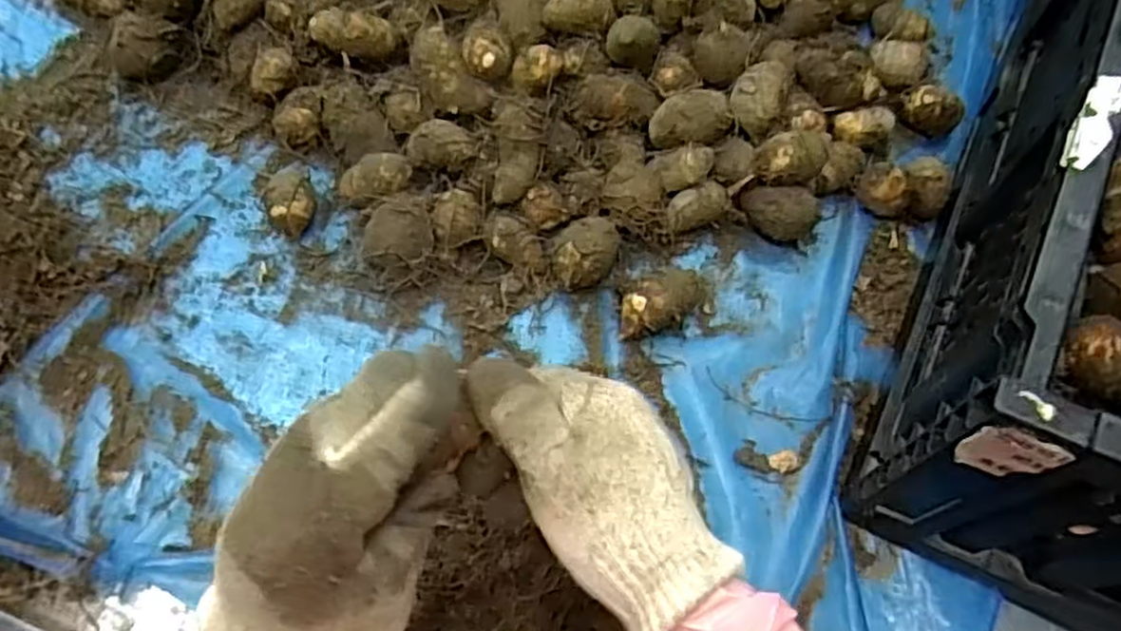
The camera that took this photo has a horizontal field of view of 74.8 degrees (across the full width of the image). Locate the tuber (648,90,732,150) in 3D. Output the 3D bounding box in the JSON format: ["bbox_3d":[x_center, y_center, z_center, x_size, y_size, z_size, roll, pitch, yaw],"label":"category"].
[{"bbox_3d":[0.091,-0.134,0.502,0.052,0.027,0.031,2,68,-3],"label":"tuber"}]

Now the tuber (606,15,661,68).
[{"bbox_3d":[0.051,-0.194,0.508,0.036,0.029,0.033,16,68,3],"label":"tuber"}]

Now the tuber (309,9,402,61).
[{"bbox_3d":[-0.141,-0.195,0.507,0.059,0.020,0.023,2,68,-26],"label":"tuber"}]

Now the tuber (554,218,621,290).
[{"bbox_3d":[0.017,-0.039,0.498,0.039,0.036,0.050,15,70,3],"label":"tuber"}]

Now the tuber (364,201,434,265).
[{"bbox_3d":[-0.108,-0.053,0.495,0.046,0.036,0.044,13,70,2],"label":"tuber"}]

